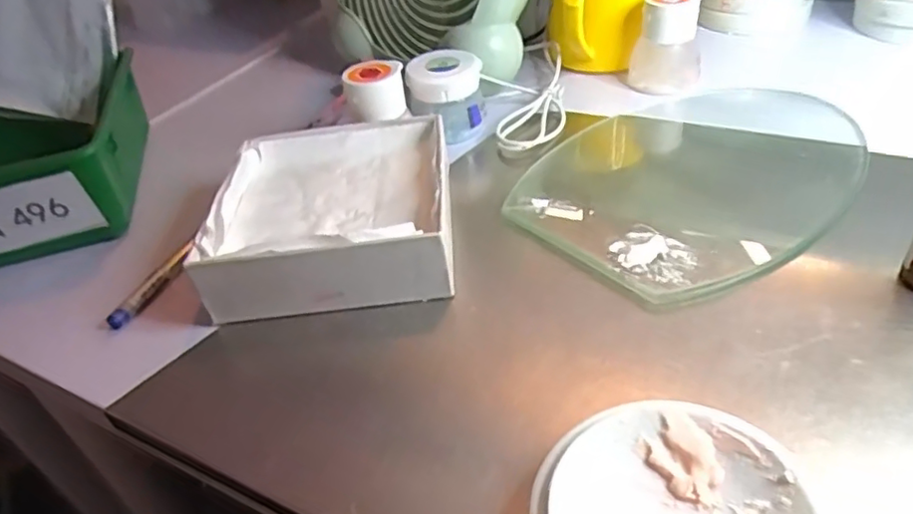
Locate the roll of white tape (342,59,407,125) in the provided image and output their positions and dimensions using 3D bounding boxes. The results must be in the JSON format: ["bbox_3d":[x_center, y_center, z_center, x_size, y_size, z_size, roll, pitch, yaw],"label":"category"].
[{"bbox_3d":[-0.051,-0.104,0.400,0.036,0.030,0.033,-5,39,4],"label":"roll of white tape"}]

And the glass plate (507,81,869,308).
[{"bbox_3d":[0.147,-0.056,0.374,0.233,0.006,0.156,-30,45,-25],"label":"glass plate"}]

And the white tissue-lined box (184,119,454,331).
[{"bbox_3d":[-0.065,-0.029,0.353,0.123,0.042,0.131,-6,39,2],"label":"white tissue-lined box"}]

